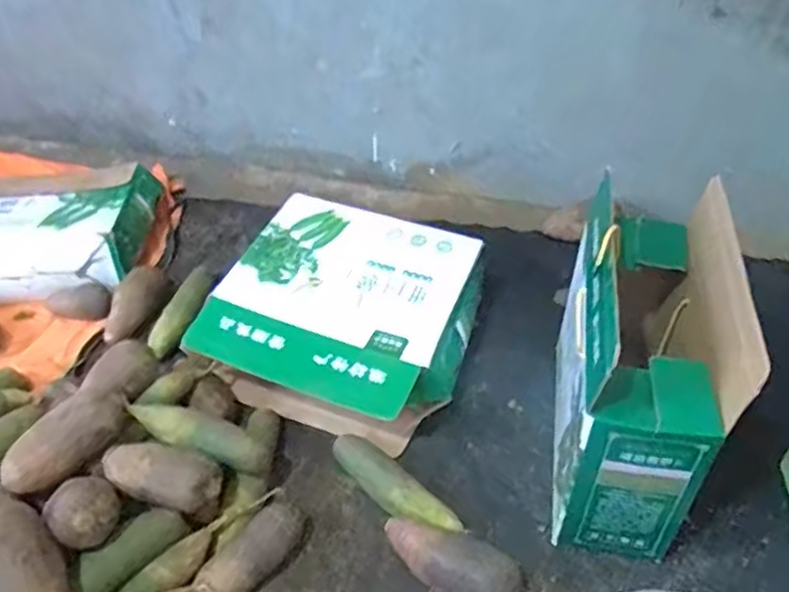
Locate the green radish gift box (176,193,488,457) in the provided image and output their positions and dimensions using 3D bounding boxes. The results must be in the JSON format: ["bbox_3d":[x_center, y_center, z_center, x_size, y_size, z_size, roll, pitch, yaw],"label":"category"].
[{"bbox_3d":[-0.071,0.032,1.073,0.374,0.165,0.325,17,45,18],"label":"green radish gift box"}]

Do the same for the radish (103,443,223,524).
[{"bbox_3d":[-0.282,0.222,0.840,0.145,0.059,0.061,14,44,15],"label":"radish"}]

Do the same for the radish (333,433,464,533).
[{"bbox_3d":[-0.002,0.257,0.913,0.210,0.045,0.061,31,50,30],"label":"radish"}]

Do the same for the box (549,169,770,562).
[{"bbox_3d":[0.300,0.088,0.862,0.151,0.354,0.334,6,42,7],"label":"box"}]

